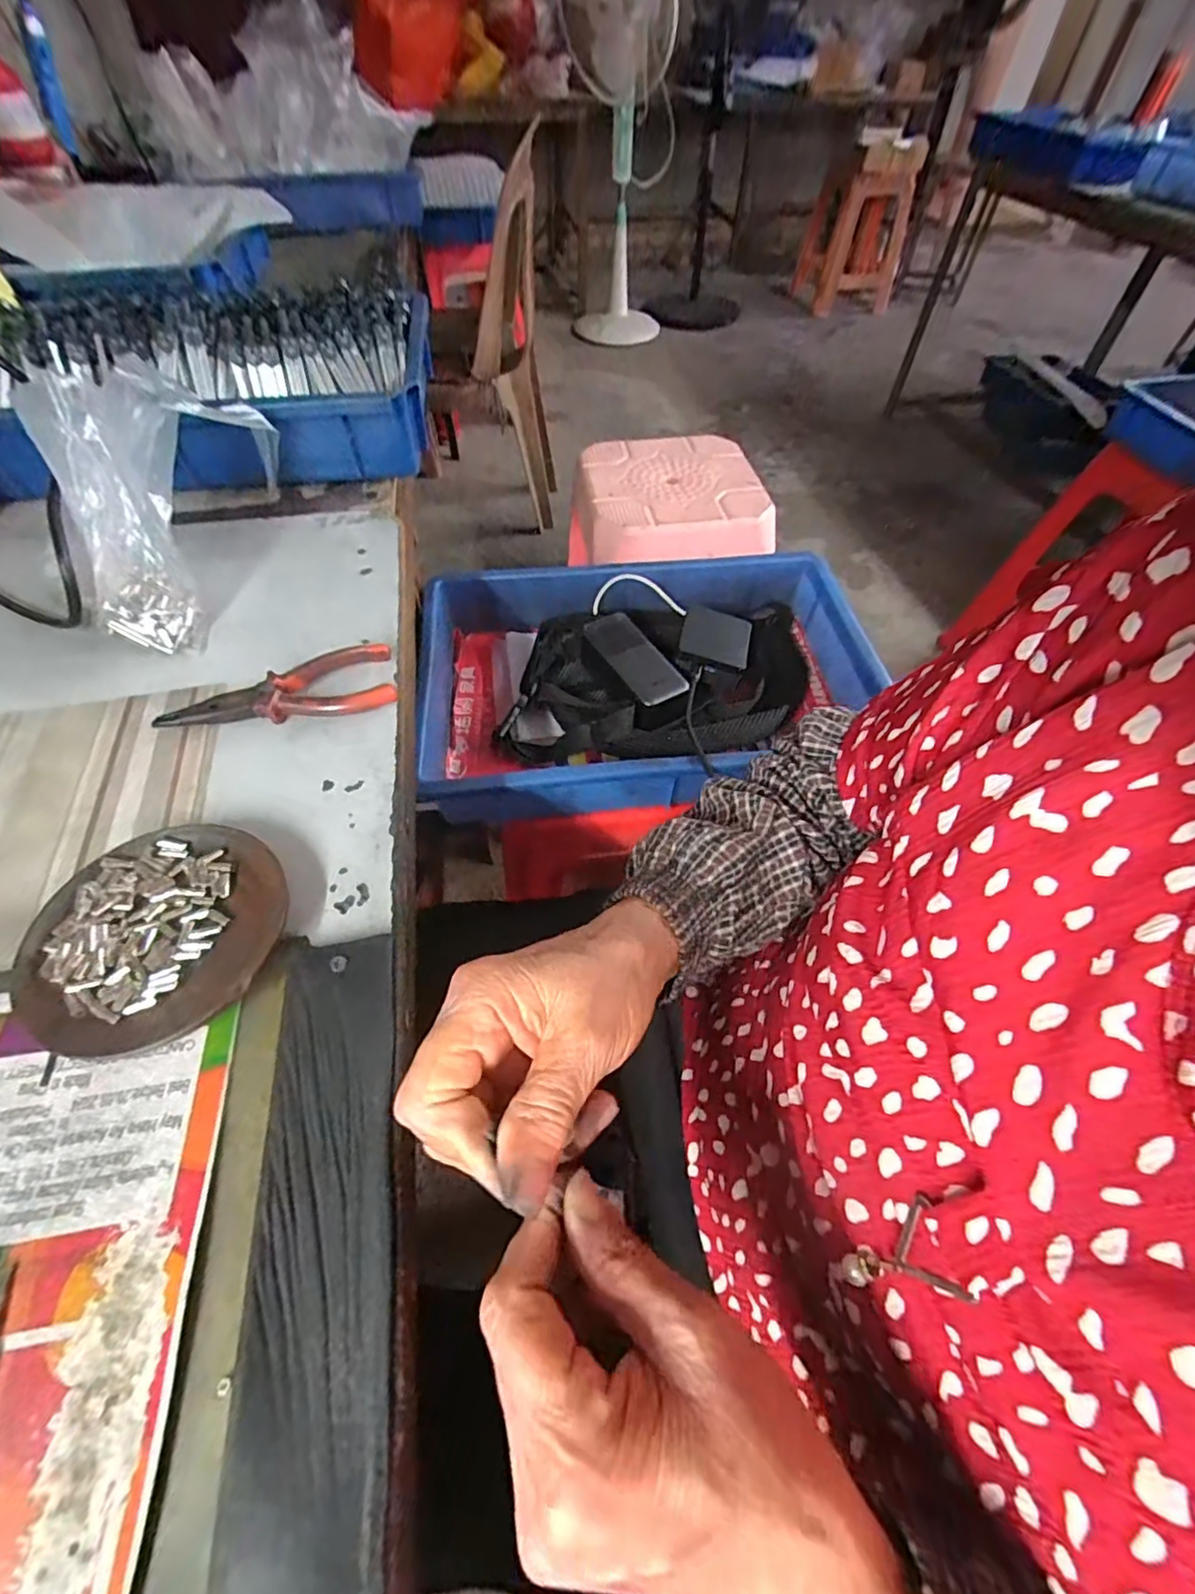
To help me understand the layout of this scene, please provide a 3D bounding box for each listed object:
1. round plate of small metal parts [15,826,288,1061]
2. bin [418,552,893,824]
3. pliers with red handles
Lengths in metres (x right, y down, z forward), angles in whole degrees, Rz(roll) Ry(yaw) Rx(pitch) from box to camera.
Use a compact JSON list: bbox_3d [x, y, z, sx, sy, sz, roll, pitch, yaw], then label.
[{"bbox_3d":[-0.214,0.066,0.281,0.112,0.019,0.112,1,56,-2],"label":"round plate of small metal parts"},{"bbox_3d":[0.047,-0.116,0.584,0.426,0.090,0.287,-5,55,-4],"label":"bin"},{"bbox_3d":[-0.206,-0.063,0.374,0.142,0.017,0.050,-16,58,-13],"label":"pliers with red handles"}]

